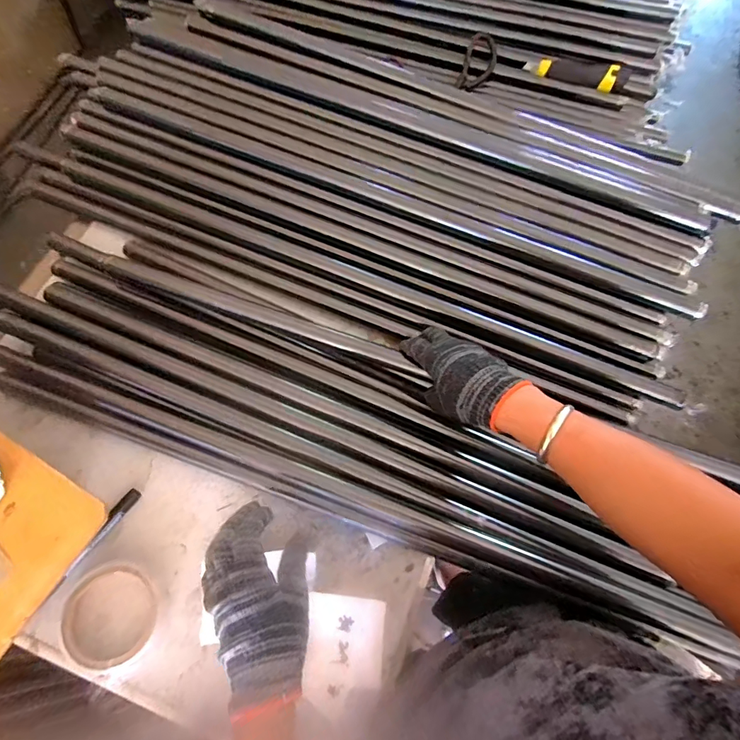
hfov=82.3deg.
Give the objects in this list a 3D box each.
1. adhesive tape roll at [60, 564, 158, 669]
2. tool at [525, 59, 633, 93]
[{"bbox_3d":[-0.258,0.243,0.423,0.081,0.020,0.086,1,71,-3],"label":"adhesive tape roll"},{"bbox_3d":[0.333,-0.478,0.677,0.158,0.029,0.025,15,71,2],"label":"tool"}]

